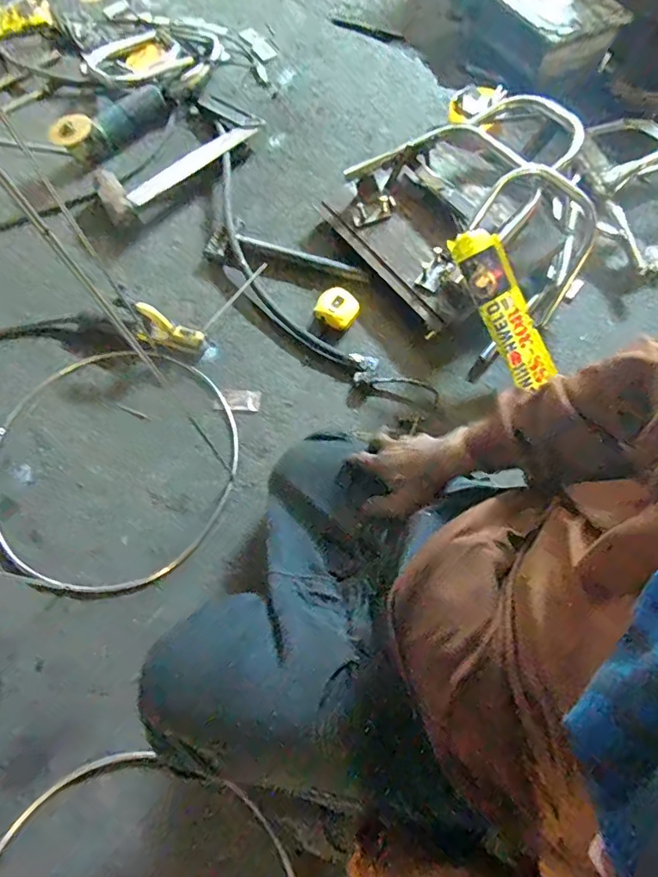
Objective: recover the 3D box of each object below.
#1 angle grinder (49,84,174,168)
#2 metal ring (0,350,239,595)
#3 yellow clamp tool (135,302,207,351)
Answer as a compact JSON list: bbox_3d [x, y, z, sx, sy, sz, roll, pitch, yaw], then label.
[{"bbox_3d":[-0.464,-0.687,1.101,0.087,0.075,0.261,40,76,18],"label":"angle grinder"},{"bbox_3d":[-0.362,0.031,0.852,0.426,0.016,0.418,-1,67,3],"label":"metal ring"},{"bbox_3d":[-0.284,-0.192,0.905,0.122,0.079,0.043,16,69,10],"label":"yellow clamp tool"}]

